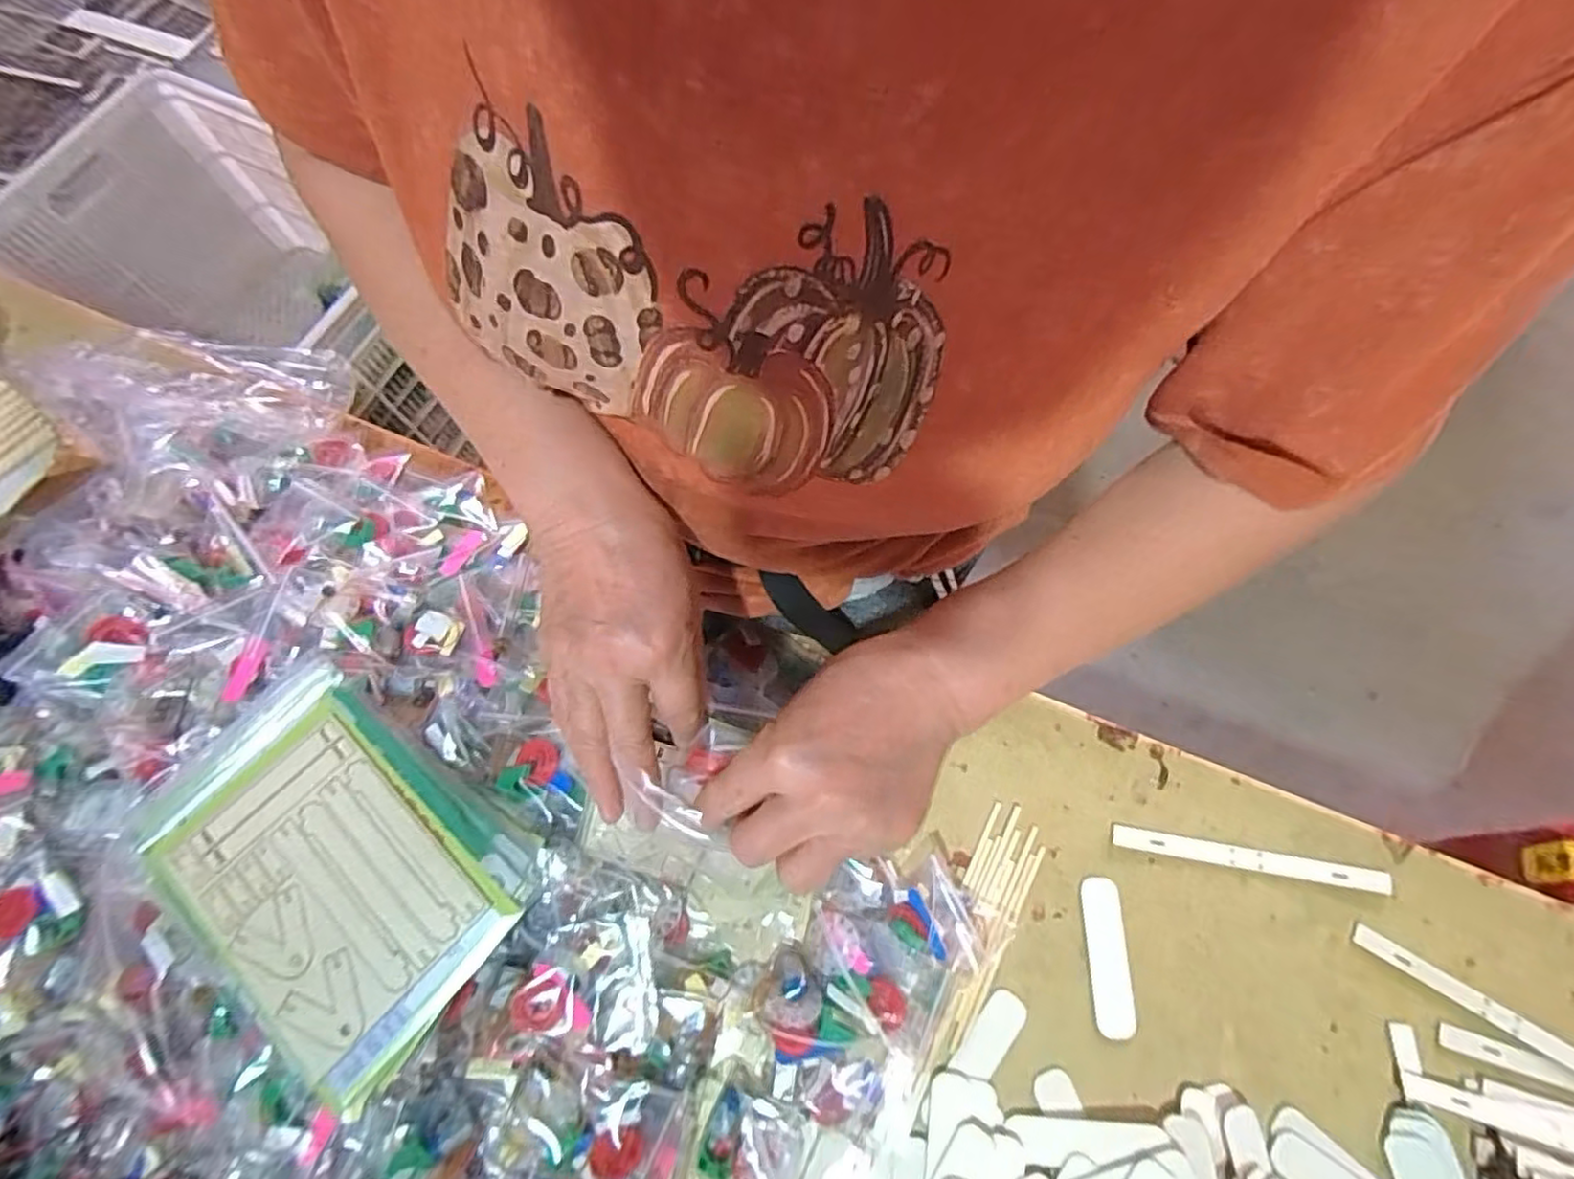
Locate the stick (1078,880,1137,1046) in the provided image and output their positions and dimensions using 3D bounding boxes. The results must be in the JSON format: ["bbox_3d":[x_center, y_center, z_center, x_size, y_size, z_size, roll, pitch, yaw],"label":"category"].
[{"bbox_3d":[0.231,0.263,0.481,0.028,0.006,0.101,1,71,3],"label":"stick"}]

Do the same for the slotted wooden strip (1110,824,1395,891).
[{"bbox_3d":[0.343,0.200,0.498,0.189,0.004,0.015,9,72,5],"label":"slotted wooden strip"}]

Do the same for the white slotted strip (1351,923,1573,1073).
[{"bbox_3d":[0.487,0.291,0.453,0.184,0.008,0.016,30,75,12],"label":"white slotted strip"}]

